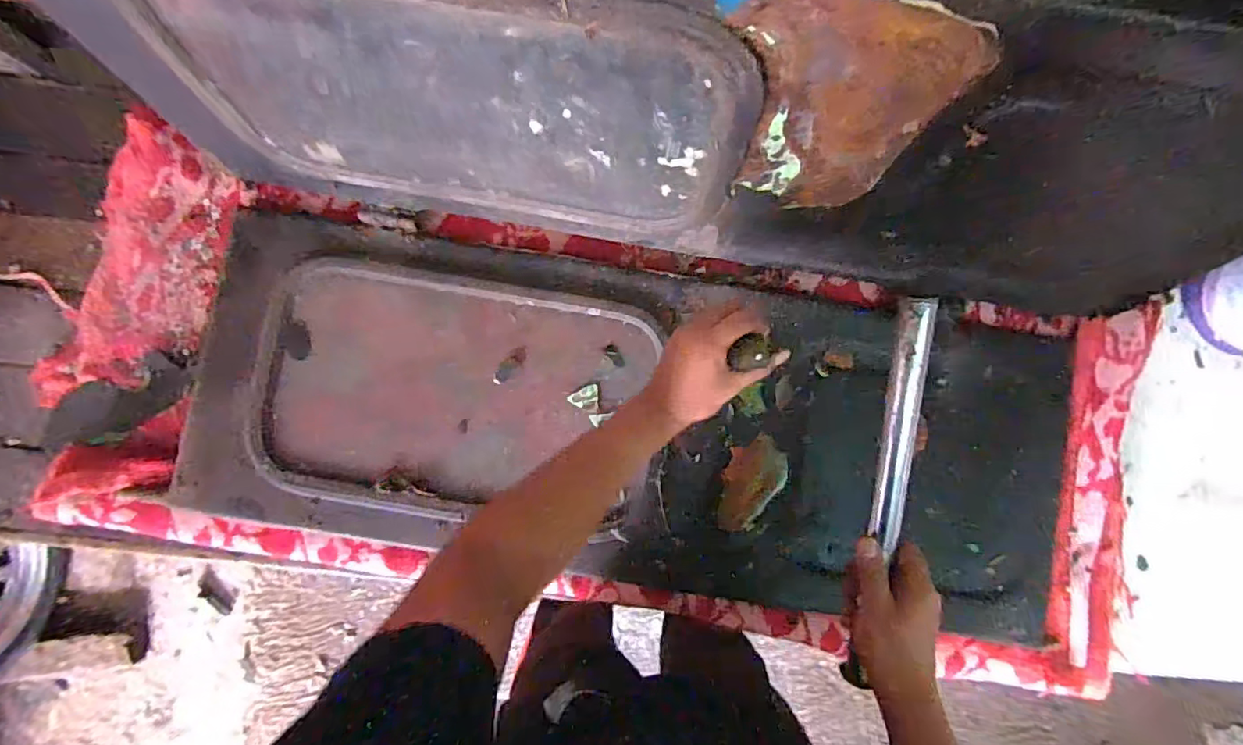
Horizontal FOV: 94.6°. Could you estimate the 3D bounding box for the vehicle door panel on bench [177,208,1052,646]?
[{"bbox_3d":[0.020,0.059,0.662,0.975,0.043,0.347,10,89,-2],"label":"vehicle door panel on bench"}]

